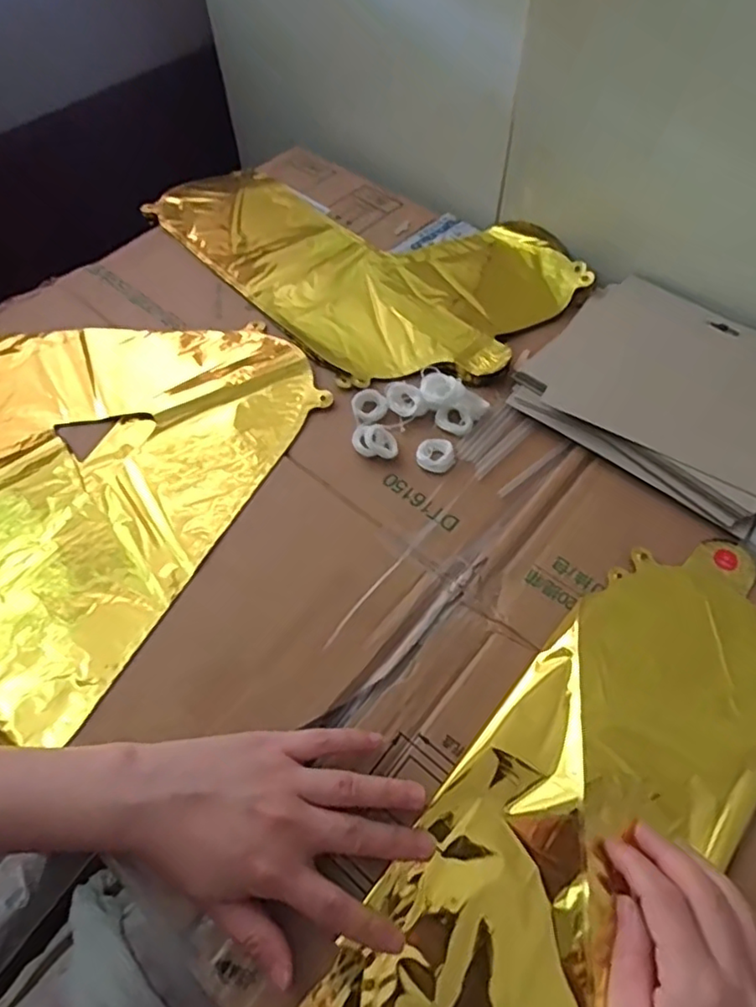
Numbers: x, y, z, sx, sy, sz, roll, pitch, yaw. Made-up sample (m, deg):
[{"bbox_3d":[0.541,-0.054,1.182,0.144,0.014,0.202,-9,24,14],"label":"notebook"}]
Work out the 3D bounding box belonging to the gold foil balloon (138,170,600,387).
[{"bbox_3d":[-0.025,-0.246,0.596,0.400,0.027,0.252,37,67,21],"label":"gold foil balloon"}]

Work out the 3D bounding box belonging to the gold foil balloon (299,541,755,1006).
[{"bbox_3d":[0.100,0.183,0.322,0.132,0.021,0.418,34,66,19],"label":"gold foil balloon"}]

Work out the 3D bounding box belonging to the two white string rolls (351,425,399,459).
[{"bbox_3d":[-0.002,-0.046,0.459,0.034,0.011,0.024,5,60,4],"label":"two white string rolls"}]

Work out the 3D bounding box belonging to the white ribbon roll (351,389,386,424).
[{"bbox_3d":[-0.007,-0.077,0.475,0.024,0.010,0.022,-1,59,1],"label":"white ribbon roll"}]

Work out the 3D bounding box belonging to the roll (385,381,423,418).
[{"bbox_3d":[0.021,-0.081,0.478,0.029,0.009,0.027,-1,59,1],"label":"roll"}]

